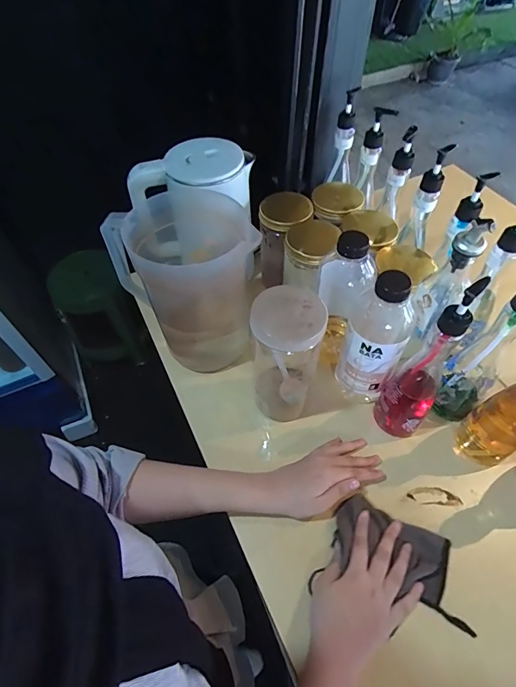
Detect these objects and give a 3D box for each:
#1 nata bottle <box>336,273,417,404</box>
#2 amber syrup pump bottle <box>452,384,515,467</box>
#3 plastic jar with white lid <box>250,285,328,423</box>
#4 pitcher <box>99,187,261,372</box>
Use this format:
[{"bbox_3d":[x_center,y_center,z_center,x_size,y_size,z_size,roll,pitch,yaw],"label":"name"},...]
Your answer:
[{"bbox_3d":[0.159,0.004,0.539,0.080,0.230,0.062,17,56,13],"label":"nata bottle"},{"bbox_3d":[0.318,0.066,0.462,0.063,0.277,0.066,-5,54,-3],"label":"amber syrup pump bottle"},{"bbox_3d":[0.039,0.027,0.543,0.083,0.216,0.080,1,54,1],"label":"plastic jar with white lid"},{"bbox_3d":[-0.112,-0.095,0.605,0.196,0.242,0.141,15,56,11],"label":"pitcher"}]

